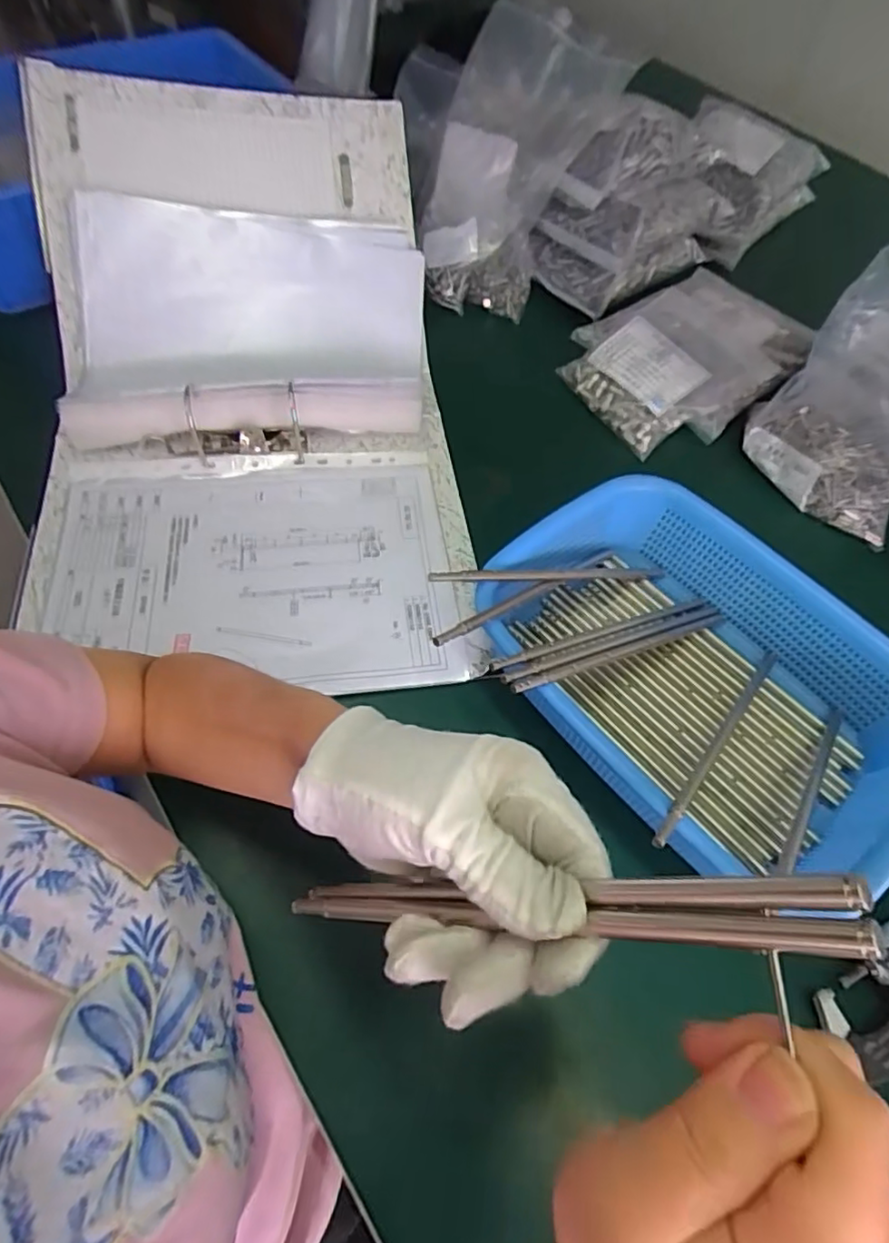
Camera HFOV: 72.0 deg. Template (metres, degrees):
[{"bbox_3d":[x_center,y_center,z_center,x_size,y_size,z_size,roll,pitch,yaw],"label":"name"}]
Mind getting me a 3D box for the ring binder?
[{"bbox_3d":[-0.168,-0.214,0.507,0.326,0.172,0.535,-5,60,-7],"label":"ring binder"}]

